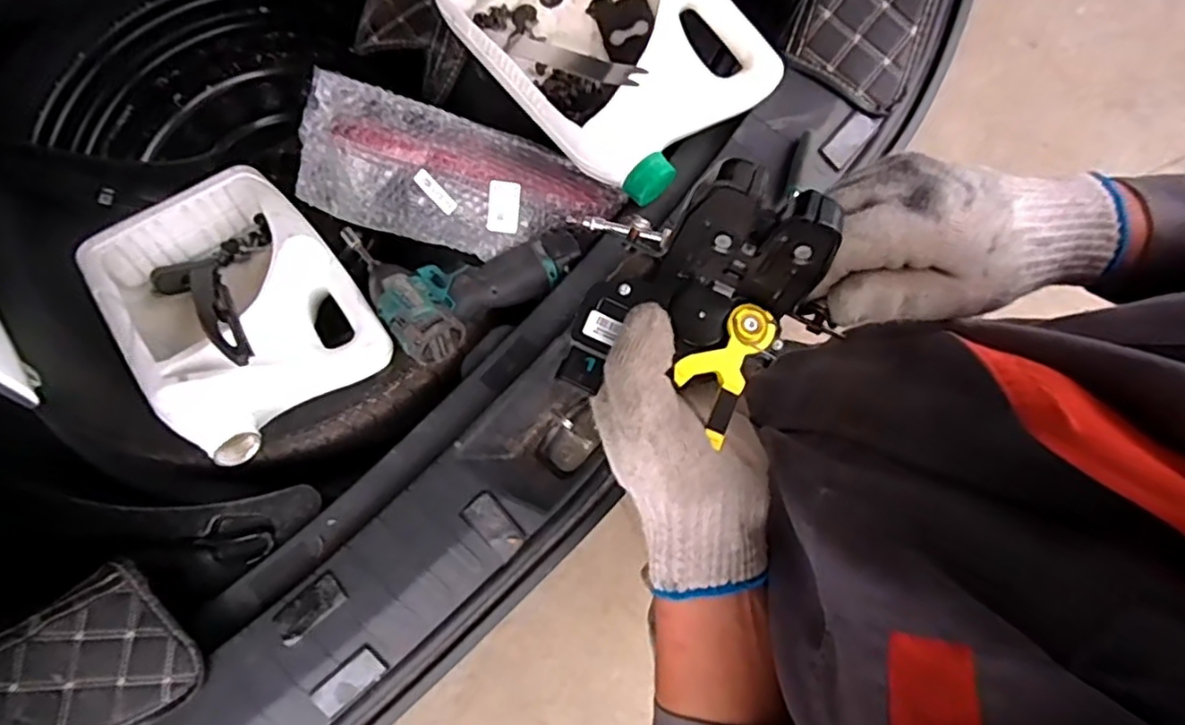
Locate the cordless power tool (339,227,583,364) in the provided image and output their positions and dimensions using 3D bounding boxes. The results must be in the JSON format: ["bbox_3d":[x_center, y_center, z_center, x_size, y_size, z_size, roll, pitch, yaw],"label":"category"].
[{"bbox_3d":[-0.135,-0.118,0.675,0.202,0.061,0.175,-32,80,-5],"label":"cordless power tool"}]

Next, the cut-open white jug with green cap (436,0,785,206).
[{"bbox_3d":[0.018,-0.326,0.659,0.223,0.099,0.306,-41,81,-7],"label":"cut-open white jug with green cap"}]

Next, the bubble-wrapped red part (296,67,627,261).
[{"bbox_3d":[-0.146,-0.193,0.686,0.315,0.061,0.135,19,79,5],"label":"bubble-wrapped red part"}]

